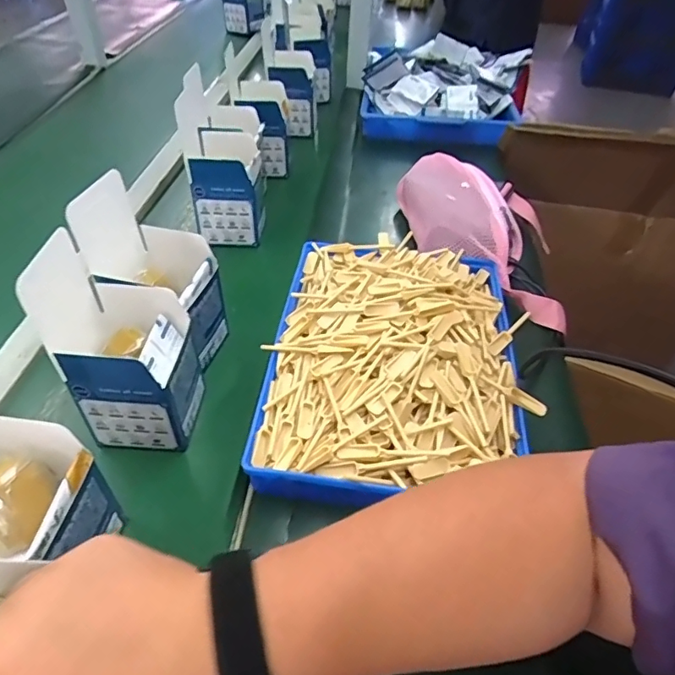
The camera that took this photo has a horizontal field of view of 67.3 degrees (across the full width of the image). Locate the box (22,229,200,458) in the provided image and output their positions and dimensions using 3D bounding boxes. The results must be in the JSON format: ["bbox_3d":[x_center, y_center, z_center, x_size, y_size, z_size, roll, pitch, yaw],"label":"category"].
[{"bbox_3d":[-0.176,0.008,0.435,0.098,0.161,0.097,2,45,0],"label":"box"}]

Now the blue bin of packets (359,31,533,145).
[{"bbox_3d":[0.204,-0.495,1.000,0.311,0.111,0.353,10,45,8],"label":"blue bin of packets"}]

